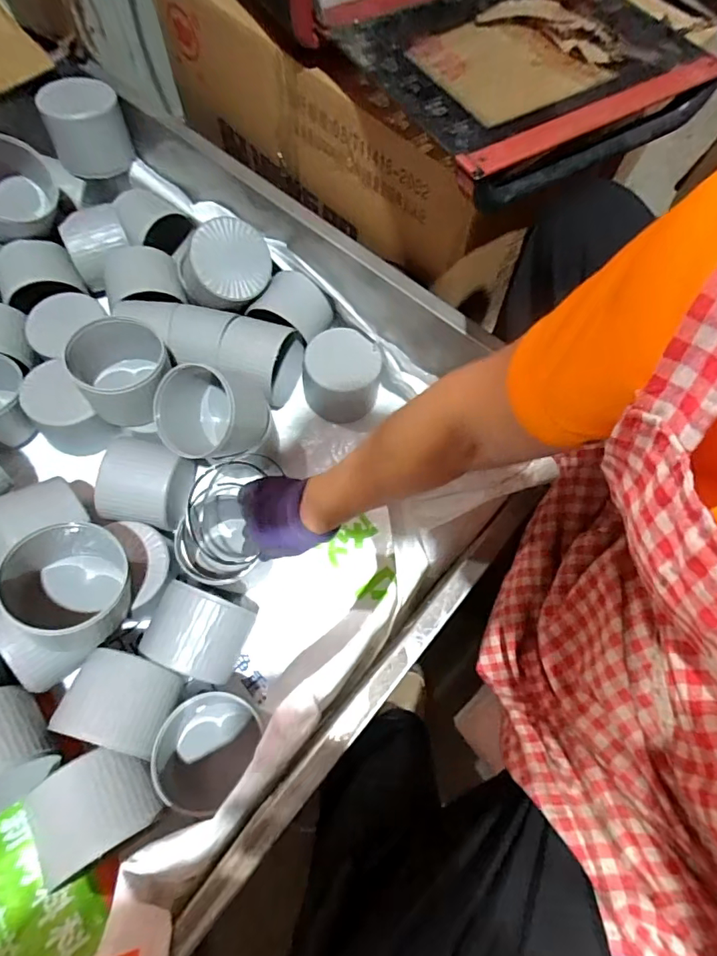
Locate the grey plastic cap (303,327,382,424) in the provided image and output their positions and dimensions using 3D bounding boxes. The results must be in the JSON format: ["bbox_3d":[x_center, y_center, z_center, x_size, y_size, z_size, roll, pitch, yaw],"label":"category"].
[{"bbox_3d":[-0.024,-0.144,0.694,0.104,0.095,0.095,0,70,-1],"label":"grey plastic cap"}]

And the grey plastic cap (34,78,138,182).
[{"bbox_3d":[-0.375,-0.488,0.695,0.108,0.103,0.083,-40,75,-14],"label":"grey plastic cap"}]

